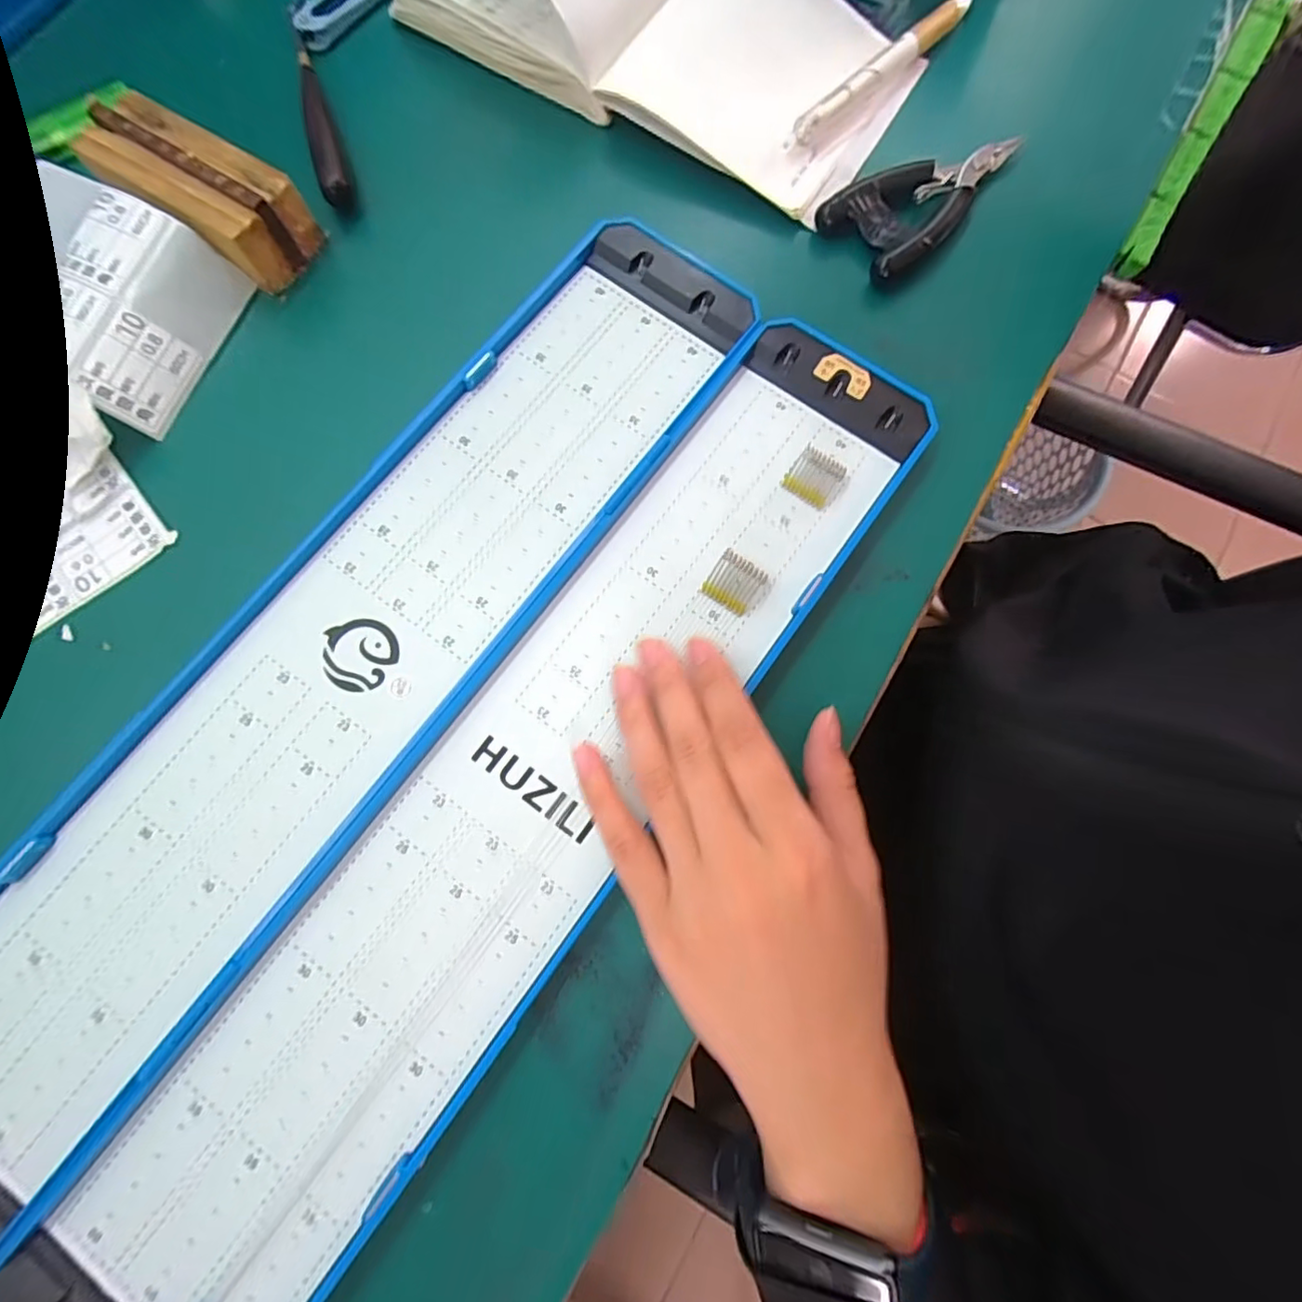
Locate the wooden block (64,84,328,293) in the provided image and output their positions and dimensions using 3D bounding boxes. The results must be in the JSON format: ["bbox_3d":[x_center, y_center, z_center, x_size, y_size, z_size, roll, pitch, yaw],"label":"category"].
[{"bbox_3d":[-0.200,-0.204,0.261,0.090,0.031,0.041,31,79,6],"label":"wooden block"}]

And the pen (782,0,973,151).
[{"bbox_3d":[0.114,-0.289,0.292,0.009,0.015,0.143,43,80,8],"label":"pen"}]

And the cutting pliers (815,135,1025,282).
[{"bbox_3d":[0.130,-0.213,0.275,0.091,0.014,0.047,-33,80,-8],"label":"cutting pliers"}]

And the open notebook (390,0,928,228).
[{"bbox_3d":[0.011,-0.327,0.266,0.242,0.074,0.135,30,78,6],"label":"open notebook"}]

